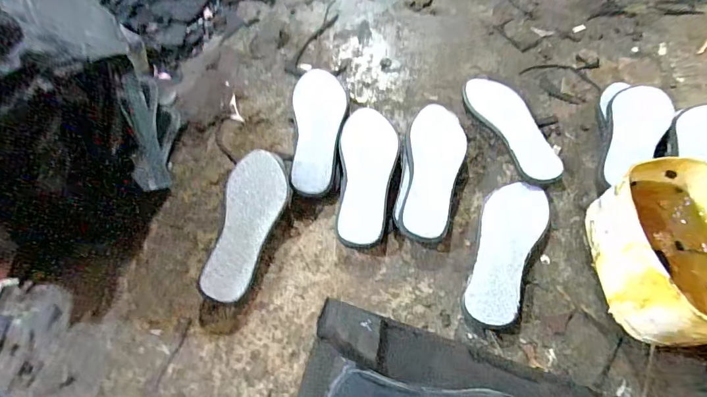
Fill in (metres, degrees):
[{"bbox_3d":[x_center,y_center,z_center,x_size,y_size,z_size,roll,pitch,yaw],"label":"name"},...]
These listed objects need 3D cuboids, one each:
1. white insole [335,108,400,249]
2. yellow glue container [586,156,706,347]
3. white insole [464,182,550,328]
[{"bbox_3d":[0.022,-0.036,0.616,0.089,0.041,0.235,2,63,3],"label":"white insole"},{"bbox_3d":[0.381,0.065,0.479,0.132,0.113,0.208,1,64,8],"label":"yellow glue container"},{"bbox_3d":[0.211,0.070,0.558,0.082,0.030,0.217,21,64,13],"label":"white insole"}]

